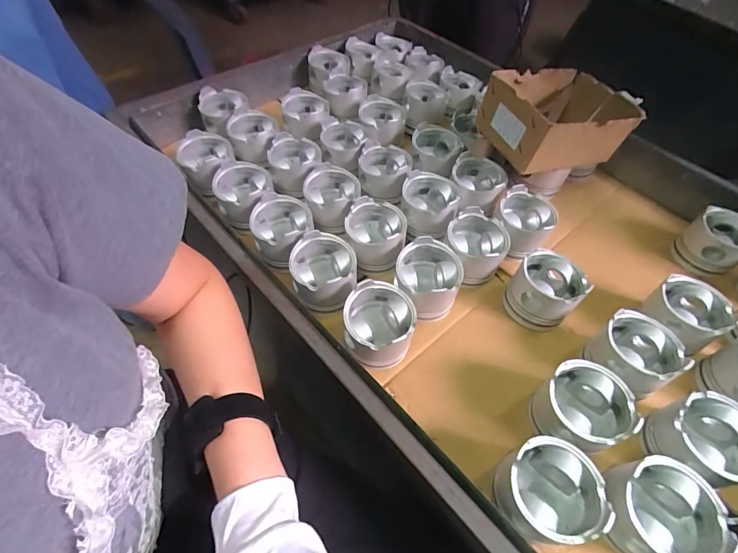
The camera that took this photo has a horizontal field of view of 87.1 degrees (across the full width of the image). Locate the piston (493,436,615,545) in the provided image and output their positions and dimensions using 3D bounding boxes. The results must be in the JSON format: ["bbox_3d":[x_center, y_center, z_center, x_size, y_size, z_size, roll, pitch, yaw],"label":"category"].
[{"bbox_3d":[0.185,0.222,0.399,0.088,0.070,0.088,2,54,-3],"label":"piston"}]

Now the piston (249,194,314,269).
[{"bbox_3d":[-0.131,-0.069,0.594,0.088,0.067,0.094,2,54,-3],"label":"piston"}]

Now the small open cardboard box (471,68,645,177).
[{"bbox_3d":[0.318,-0.279,0.665,0.226,0.092,0.194,-18,57,-17],"label":"small open cardboard box"}]

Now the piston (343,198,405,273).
[{"bbox_3d":[0.009,-0.062,0.598,0.093,0.069,0.102,12,54,5],"label":"piston"}]

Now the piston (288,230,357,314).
[{"bbox_3d":[-0.064,-0.005,0.550,0.091,0.070,0.101,1,54,-3],"label":"piston"}]

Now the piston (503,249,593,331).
[{"bbox_3d":[0.256,0.022,0.567,0.089,0.081,0.090,2,54,-3],"label":"piston"}]

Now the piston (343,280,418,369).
[{"bbox_3d":[0.013,0.069,0.517,0.093,0.086,0.101,2,54,-3],"label":"piston"}]

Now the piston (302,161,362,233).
[{"bbox_3d":[-0.061,-0.126,0.639,0.089,0.058,0.100,3,54,-2],"label":"piston"}]

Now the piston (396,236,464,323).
[{"bbox_3d":[0.081,0.009,0.563,0.089,0.086,0.090,6,54,0],"label":"piston"}]

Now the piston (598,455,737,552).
[{"bbox_3d":[0.287,0.241,0.391,0.094,0.075,0.098,2,54,-3],"label":"piston"}]

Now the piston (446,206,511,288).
[{"bbox_3d":[0.161,-0.040,0.600,0.092,0.079,0.097,25,56,14],"label":"piston"}]

